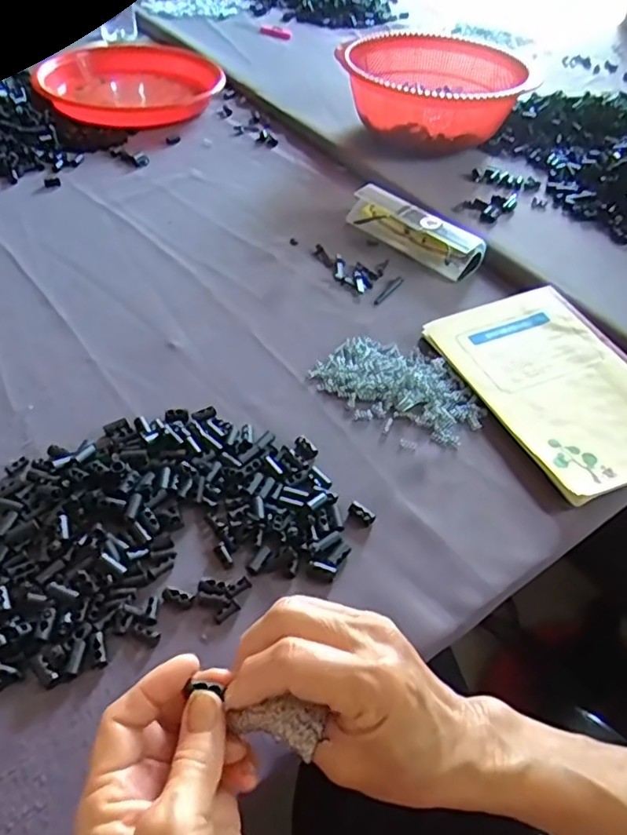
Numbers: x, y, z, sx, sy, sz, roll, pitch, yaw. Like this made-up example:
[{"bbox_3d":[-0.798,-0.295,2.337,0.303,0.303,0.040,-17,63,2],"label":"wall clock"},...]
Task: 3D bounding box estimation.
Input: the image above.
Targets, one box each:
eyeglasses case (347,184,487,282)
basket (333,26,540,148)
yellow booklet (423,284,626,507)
[{"bbox_3d":[0.104,-0.199,0.649,0.046,0.030,0.152,-33,58,-30],"label":"eyeglasses case"},{"bbox_3d":[0.153,-0.416,0.798,0.227,0.088,0.237,2,47,-3],"label":"basket"},{"bbox_3d":[0.202,-0.030,0.509,0.143,0.016,0.206,-17,51,-19],"label":"yellow booklet"}]

